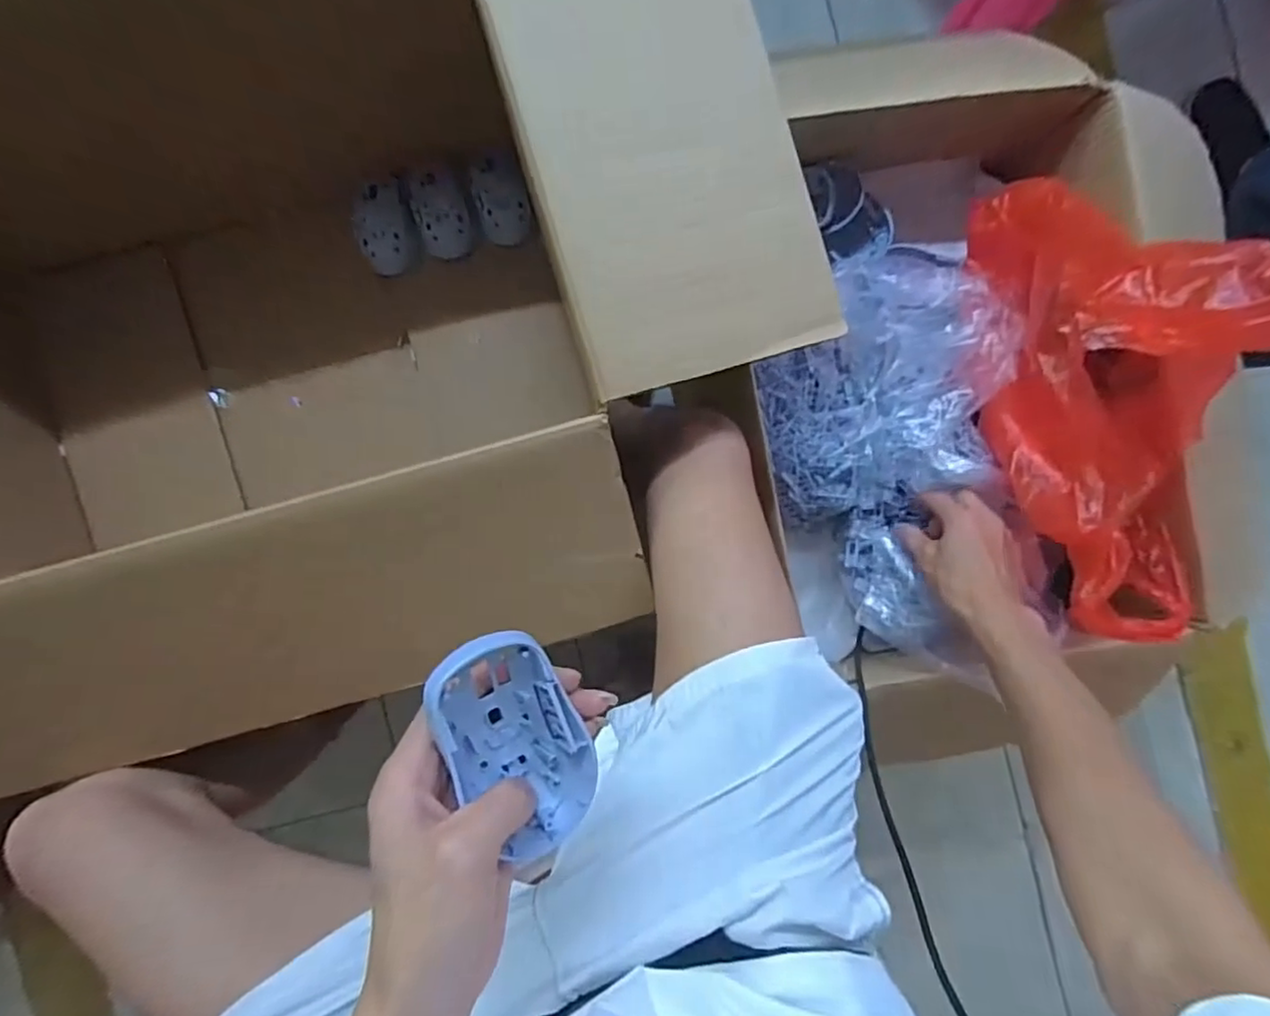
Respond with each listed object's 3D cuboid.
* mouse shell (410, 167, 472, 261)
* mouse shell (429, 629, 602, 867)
[{"bbox_3d":[-0.211,-0.322,0.687,0.058,0.034,0.094,-11,91,-2],"label":"mouse shell"},{"bbox_3d":[-0.057,0.110,0.294,0.060,0.026,0.105,-27,99,-24],"label":"mouse shell"}]

